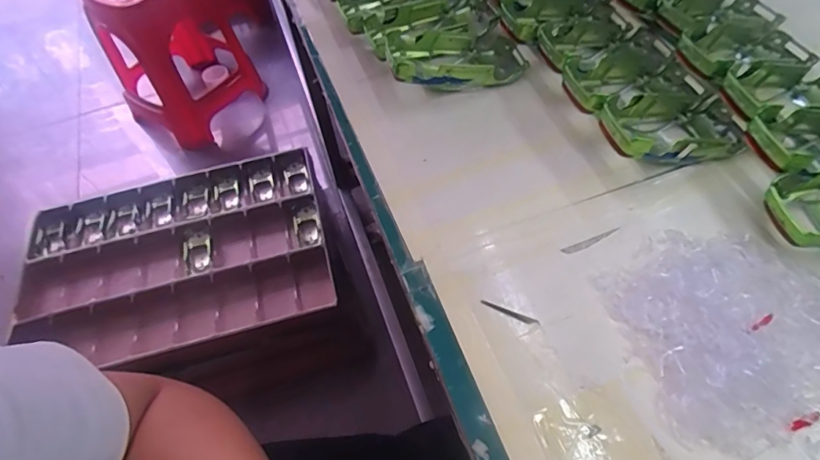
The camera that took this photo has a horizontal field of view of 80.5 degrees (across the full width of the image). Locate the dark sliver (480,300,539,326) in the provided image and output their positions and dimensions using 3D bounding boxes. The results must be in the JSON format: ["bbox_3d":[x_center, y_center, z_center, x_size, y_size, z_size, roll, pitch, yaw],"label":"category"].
[{"bbox_3d":[0.068,0.057,0.330,0.041,0.004,0.005,20,75,16],"label":"dark sliver"}]

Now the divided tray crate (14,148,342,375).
[{"bbox_3d":[-0.523,0.060,1.075,0.658,0.063,0.463,-12,55,-3],"label":"divided tray crate"}]

